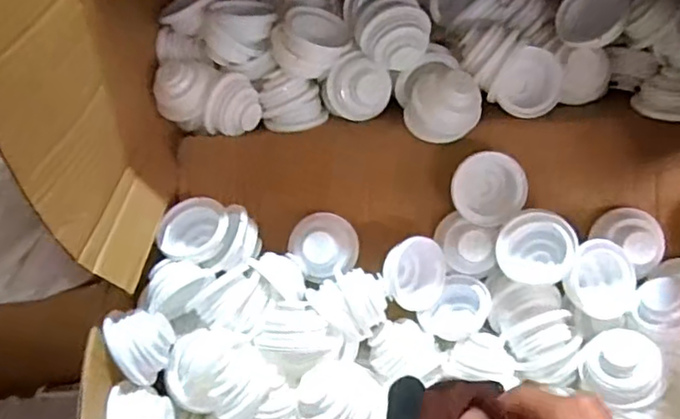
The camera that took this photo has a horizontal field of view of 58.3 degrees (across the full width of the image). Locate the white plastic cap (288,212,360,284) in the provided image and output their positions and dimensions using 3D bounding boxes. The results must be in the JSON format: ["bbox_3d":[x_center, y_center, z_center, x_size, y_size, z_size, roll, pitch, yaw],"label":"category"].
[{"bbox_3d":[-0.014,0.036,0.645,0.070,0.034,0.070,4,75,-16],"label":"white plastic cap"}]

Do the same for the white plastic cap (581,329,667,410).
[{"bbox_3d":[0.257,0.146,0.553,0.071,0.039,0.071,26,92,17],"label":"white plastic cap"}]

